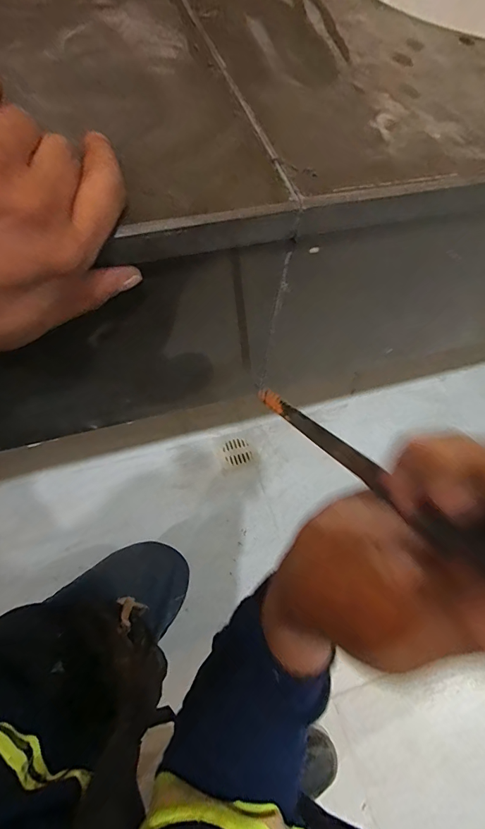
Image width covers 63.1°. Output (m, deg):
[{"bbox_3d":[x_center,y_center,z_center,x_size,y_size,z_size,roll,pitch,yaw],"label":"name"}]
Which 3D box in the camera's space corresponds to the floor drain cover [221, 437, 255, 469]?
[{"bbox_3d":[-0.013,0.097,1.022,0.079,0.014,0.078,-33,68,-20],"label":"floor drain cover"}]

